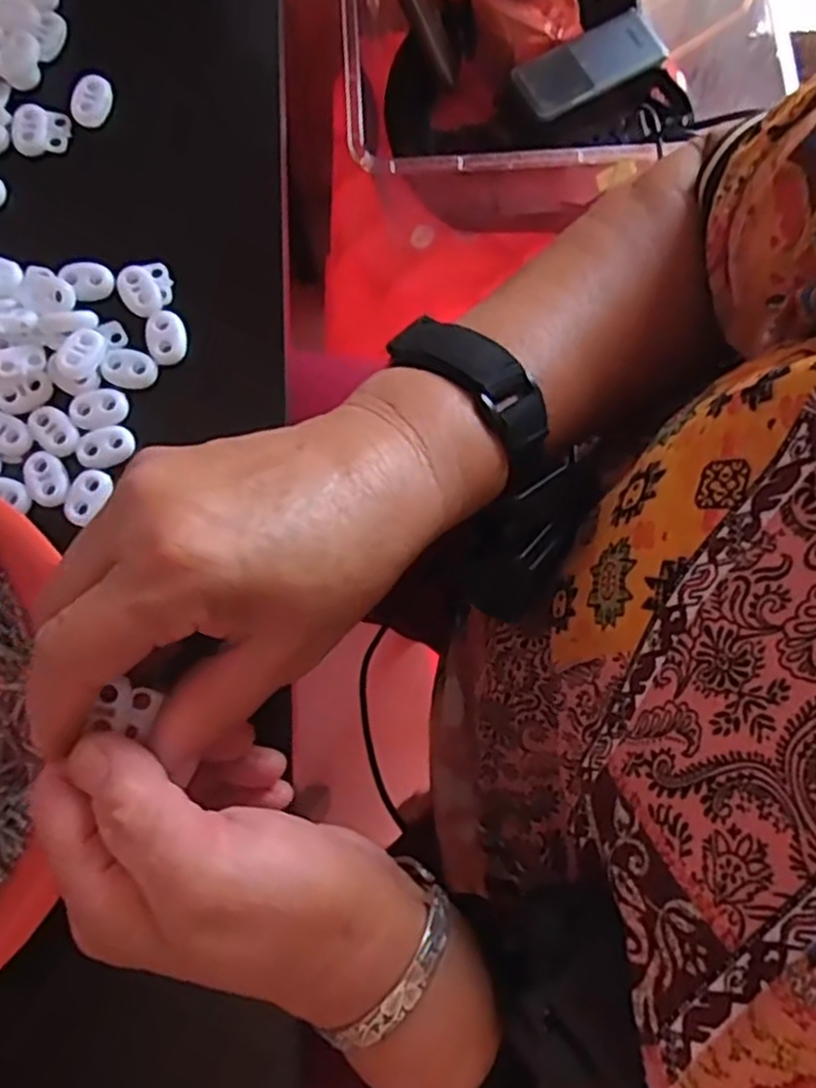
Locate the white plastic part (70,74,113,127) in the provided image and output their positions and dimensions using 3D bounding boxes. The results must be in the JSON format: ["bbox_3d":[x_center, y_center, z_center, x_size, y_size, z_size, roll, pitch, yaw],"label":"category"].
[{"bbox_3d":[-0.137,-0.191,0.321,0.015,0.006,0.021,16,80,2],"label":"white plastic part"}]

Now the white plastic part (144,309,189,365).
[{"bbox_3d":[-0.098,-0.084,0.303,0.016,0.004,0.023,-6,80,-2],"label":"white plastic part"}]

